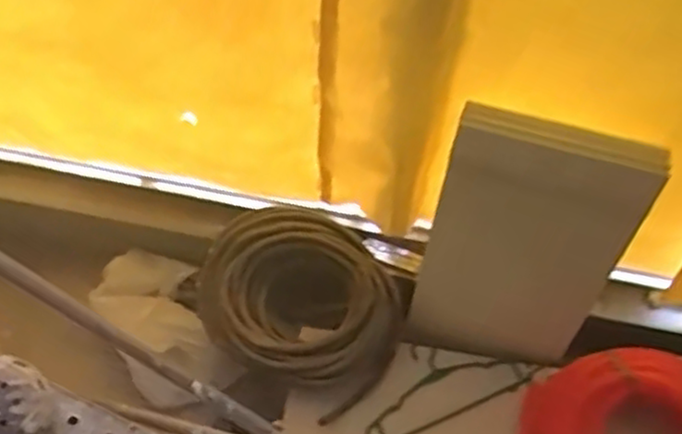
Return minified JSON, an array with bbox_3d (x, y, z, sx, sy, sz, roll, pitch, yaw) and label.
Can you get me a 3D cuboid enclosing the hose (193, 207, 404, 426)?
[{"bbox_3d":[-0.097,0.181,1.667,0.510,0.114,0.371,30,63,17],"label":"hose"}]

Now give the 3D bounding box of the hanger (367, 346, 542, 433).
[{"bbox_3d":[0.225,0.368,1.625,0.399,0.023,0.182,-23,54,-10],"label":"hanger"}]

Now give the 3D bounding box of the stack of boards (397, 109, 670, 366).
[{"bbox_3d":[0.350,0.084,1.487,0.359,0.737,0.056,24,52,15],"label":"stack of boards"}]

